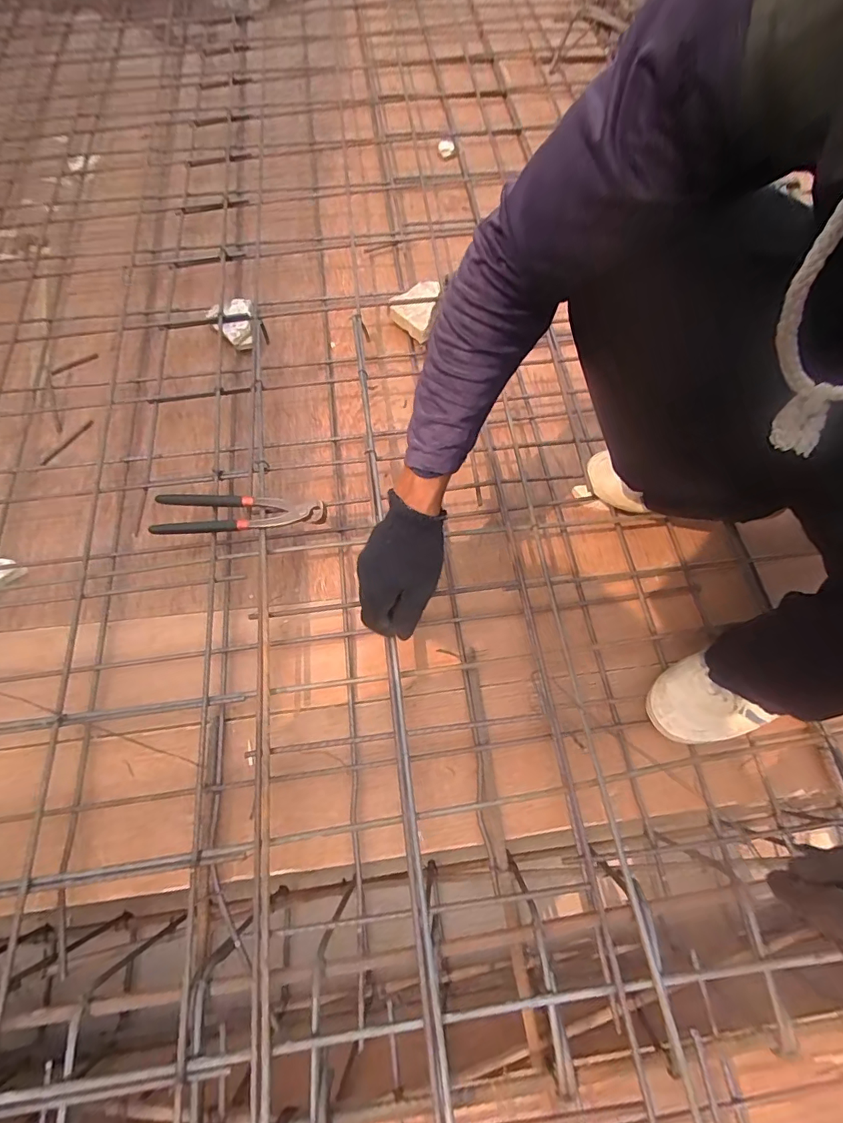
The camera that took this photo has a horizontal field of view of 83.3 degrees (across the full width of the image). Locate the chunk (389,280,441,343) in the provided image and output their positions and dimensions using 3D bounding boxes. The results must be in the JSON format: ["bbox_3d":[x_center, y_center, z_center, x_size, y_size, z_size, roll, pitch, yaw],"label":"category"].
[{"bbox_3d":[-0.012,-0.409,0.777,0.070,0.047,0.110,10,67,4],"label":"chunk"}]

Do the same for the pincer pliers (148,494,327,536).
[{"bbox_3d":[-0.228,-0.060,0.592,0.216,0.028,0.052,1,67,0],"label":"pincer pliers"}]

